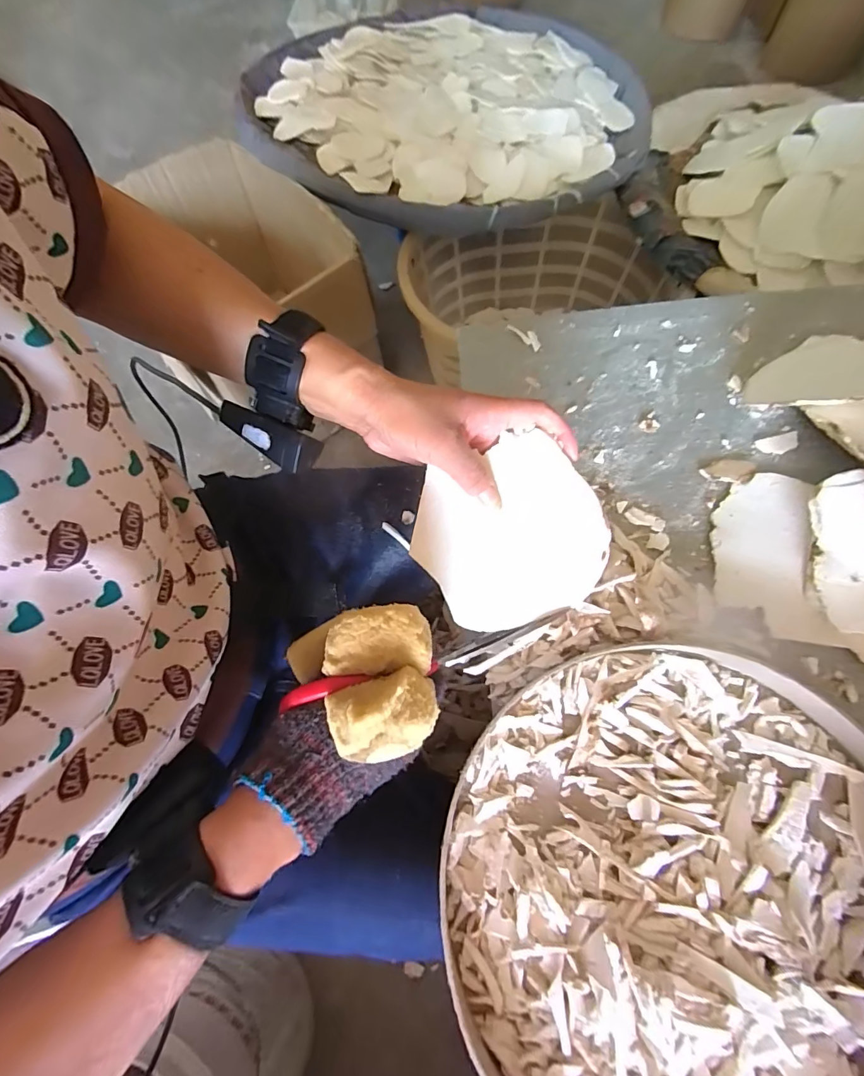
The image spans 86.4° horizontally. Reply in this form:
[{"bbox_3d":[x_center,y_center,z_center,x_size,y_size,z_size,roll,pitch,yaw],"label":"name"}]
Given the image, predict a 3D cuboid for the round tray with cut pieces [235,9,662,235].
[{"bbox_3d":[0.026,-0.962,1.018,0.859,0.056,0.784,-1,67,2],"label":"round tray with cut pieces"}]

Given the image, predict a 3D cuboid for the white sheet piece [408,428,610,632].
[{"bbox_3d":[0.052,-0.002,0.312,0.120,0.012,0.120,-27,83,-3],"label":"white sheet piece"}]

